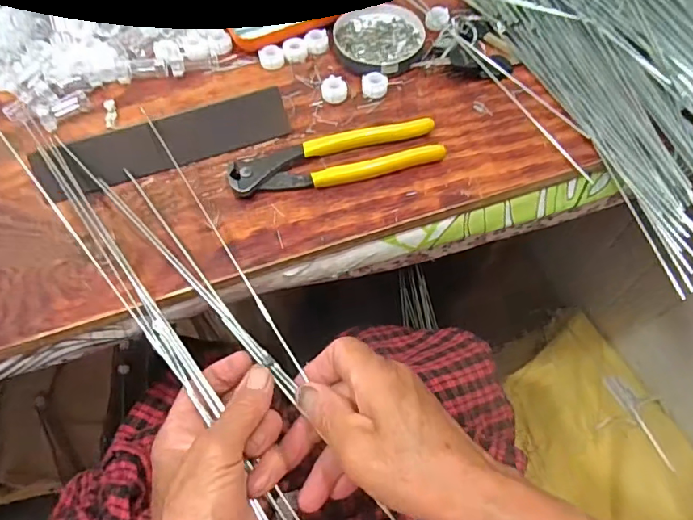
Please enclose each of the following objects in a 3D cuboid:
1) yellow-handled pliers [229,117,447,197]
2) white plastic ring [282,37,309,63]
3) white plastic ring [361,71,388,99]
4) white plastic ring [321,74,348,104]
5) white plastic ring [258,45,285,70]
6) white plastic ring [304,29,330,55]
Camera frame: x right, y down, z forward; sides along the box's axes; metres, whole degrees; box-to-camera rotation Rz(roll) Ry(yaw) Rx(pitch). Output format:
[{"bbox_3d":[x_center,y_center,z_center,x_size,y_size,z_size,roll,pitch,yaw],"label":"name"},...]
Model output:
[{"bbox_3d":[-0.008,-0.080,0.395,0.163,0.014,0.044,-14,62,-8],"label":"yellow-handled pliers"},{"bbox_3d":[-0.046,-0.188,0.454,0.021,0.011,0.019,-9,61,-5],"label":"white plastic ring"},{"bbox_3d":[0.024,-0.151,0.434,0.022,0.010,0.024,0,61,0],"label":"white plastic ring"},{"bbox_3d":[-0.010,-0.144,0.430,0.022,0.013,0.019,-3,61,-2],"label":"white plastic ring"},{"bbox_3d":[-0.066,-0.180,0.451,0.022,0.010,0.021,0,61,0],"label":"white plastic ring"},{"bbox_3d":[-0.027,-0.196,0.457,0.021,0.011,0.020,0,61,0],"label":"white plastic ring"}]

